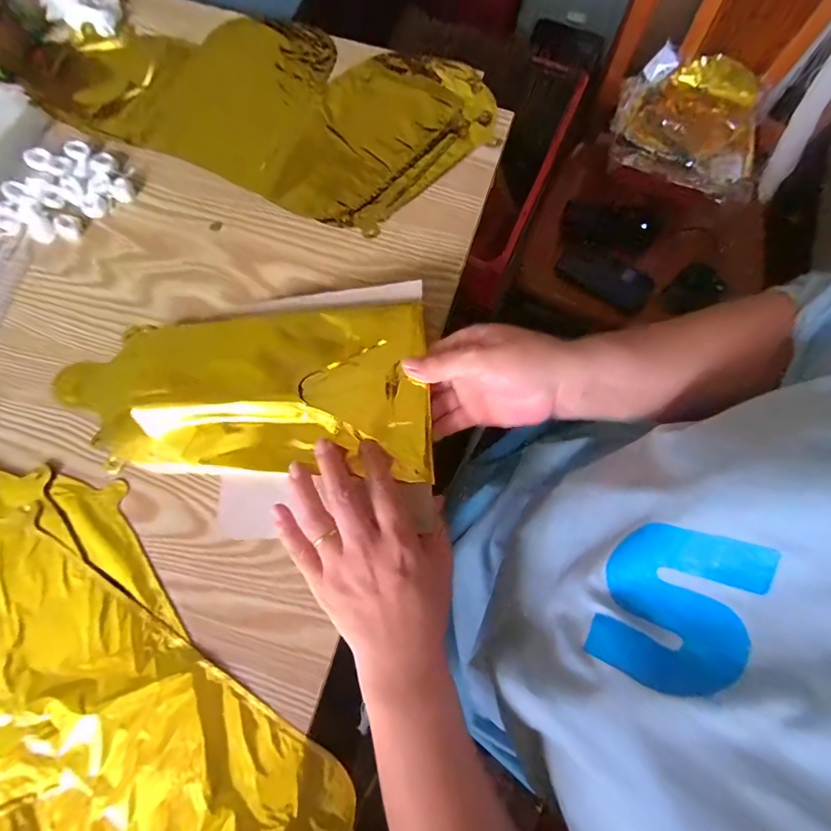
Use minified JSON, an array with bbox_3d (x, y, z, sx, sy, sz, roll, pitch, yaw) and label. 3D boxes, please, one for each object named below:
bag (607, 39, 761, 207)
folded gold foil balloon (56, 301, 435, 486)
[{"bbox_3d":[0.471,-0.499,0.708,0.249,0.051,0.245,19,76,4],"label":"bag"},{"bbox_3d":[-0.136,-0.020,0.325,0.290,0.026,0.125,-1,75,5],"label":"folded gold foil balloon"}]

